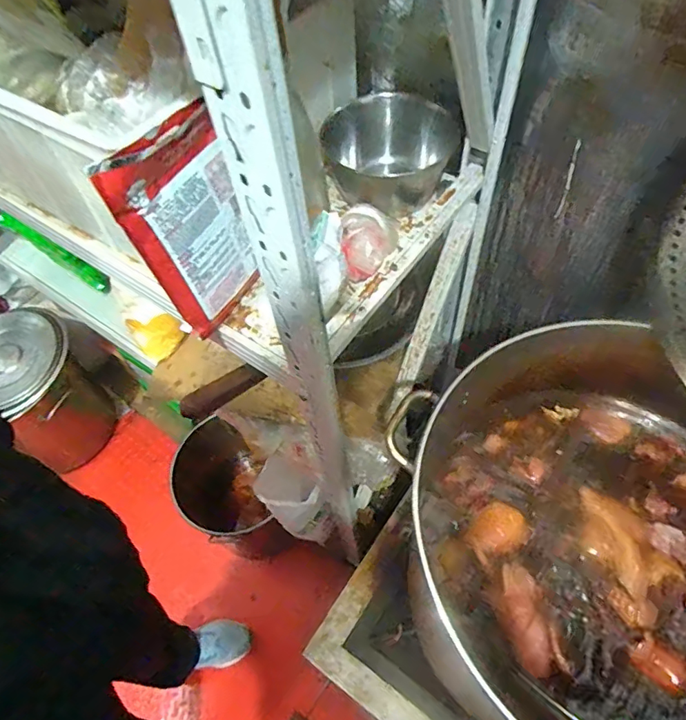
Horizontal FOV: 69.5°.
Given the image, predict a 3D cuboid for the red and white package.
[{"bbox_3d":[-0.154,-0.133,0.526,0.029,0.220,0.127,35,66,23],"label":"red and white package"}]

